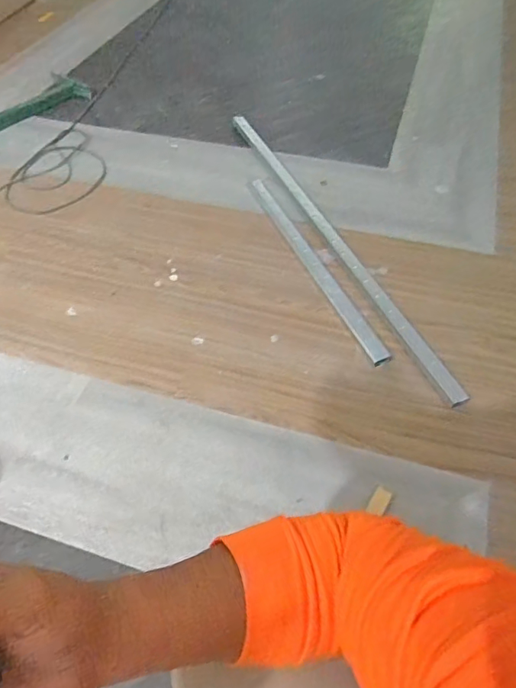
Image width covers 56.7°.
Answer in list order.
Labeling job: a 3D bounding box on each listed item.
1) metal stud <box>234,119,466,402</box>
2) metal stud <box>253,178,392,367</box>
[{"bbox_3d":[0.167,-0.300,1.214,0.051,0.023,1.111,-20,56,-14],"label":"metal stud"},{"bbox_3d":[0.128,-0.204,1.155,0.039,0.015,0.661,-19,56,-13],"label":"metal stud"}]

